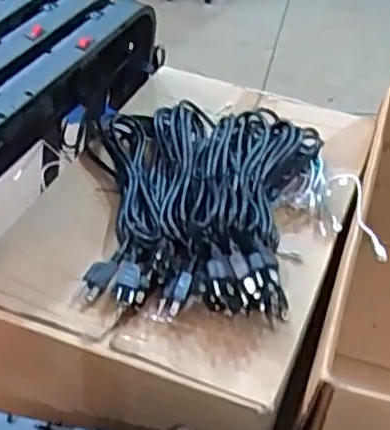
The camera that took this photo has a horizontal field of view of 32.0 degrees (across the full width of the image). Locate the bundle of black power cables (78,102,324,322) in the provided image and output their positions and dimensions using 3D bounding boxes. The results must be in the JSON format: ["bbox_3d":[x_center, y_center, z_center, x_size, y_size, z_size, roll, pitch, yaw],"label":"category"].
[{"bbox_3d":[0.001,-0.025,0.797,0.279,0.060,0.342,7,40,4],"label":"bundle of black power cables"}]

